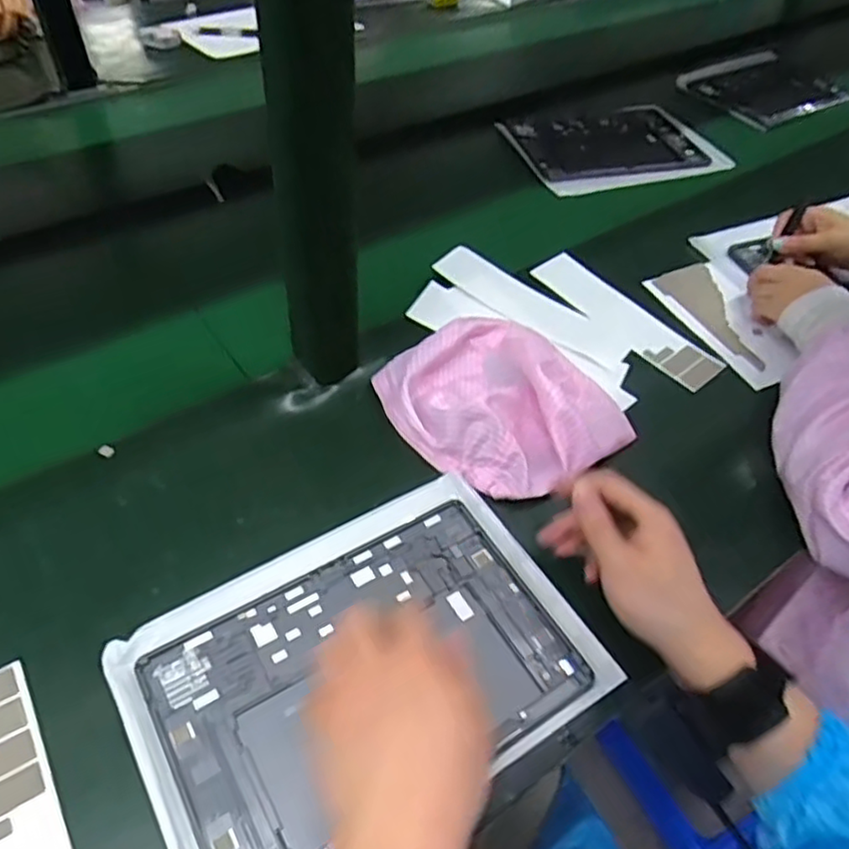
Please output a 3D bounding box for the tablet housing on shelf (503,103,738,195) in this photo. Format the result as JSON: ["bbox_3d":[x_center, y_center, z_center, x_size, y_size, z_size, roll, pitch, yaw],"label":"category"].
[{"bbox_3d":[0.272,-0.414,0.973,0.306,0.018,0.226,-16,52,-18],"label":"tablet housing on shelf"}]

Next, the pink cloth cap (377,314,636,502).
[{"bbox_3d":[0.075,-0.024,0.589,0.184,0.046,0.186,2,49,-3],"label":"pink cloth cap"}]

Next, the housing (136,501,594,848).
[{"bbox_3d":[-0.036,0.162,0.439,0.254,0.010,0.167,-24,54,-23],"label":"housing"}]

